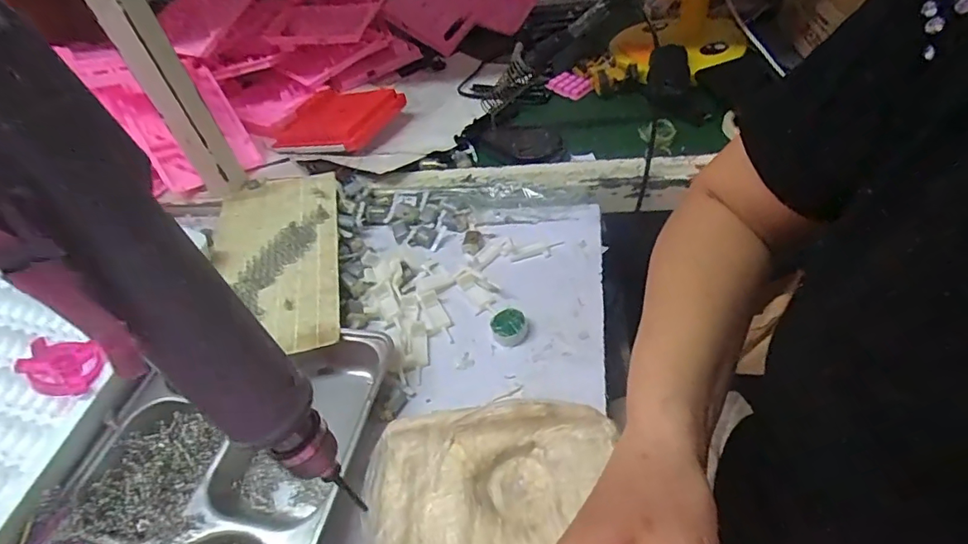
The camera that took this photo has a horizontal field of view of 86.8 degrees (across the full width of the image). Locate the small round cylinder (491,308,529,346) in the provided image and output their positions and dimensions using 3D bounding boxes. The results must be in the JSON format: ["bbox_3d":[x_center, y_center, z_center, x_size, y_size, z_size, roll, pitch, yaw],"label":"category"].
[{"bbox_3d":[0.022,0.047,0.470,0.031,0.014,0.034,-5,46,6],"label":"small round cylinder"}]

